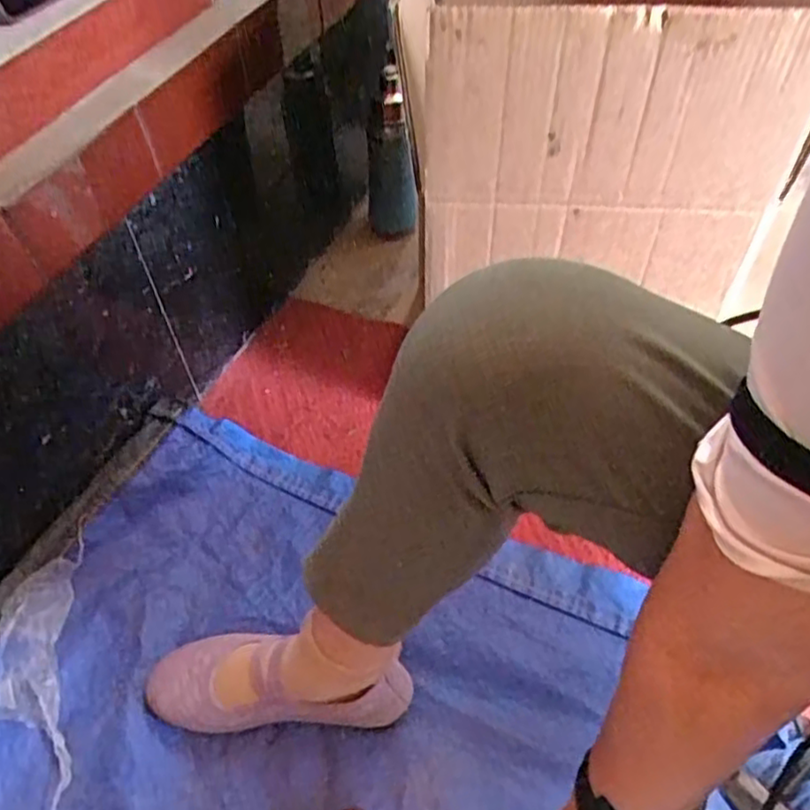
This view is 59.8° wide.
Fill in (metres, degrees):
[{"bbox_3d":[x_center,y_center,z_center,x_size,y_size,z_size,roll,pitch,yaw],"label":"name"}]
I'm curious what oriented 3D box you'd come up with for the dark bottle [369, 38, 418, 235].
[{"bbox_3d":[-0.019,-0.355,1.025,0.069,0.237,0.073,-9,53,-6],"label":"dark bottle"}]

